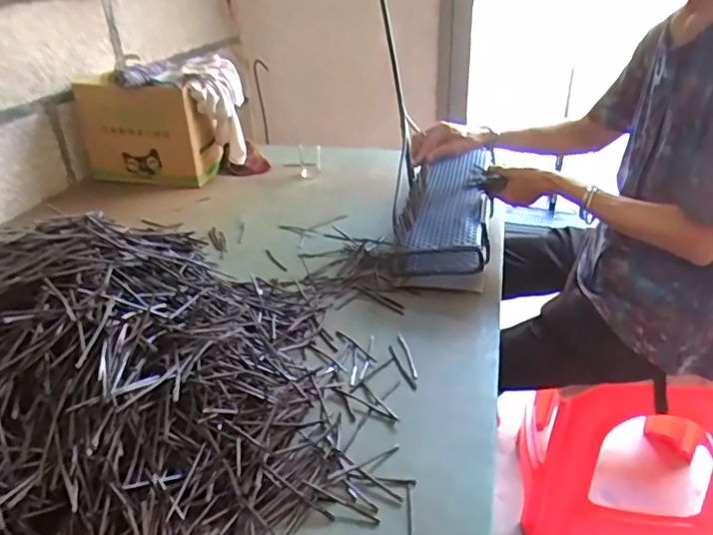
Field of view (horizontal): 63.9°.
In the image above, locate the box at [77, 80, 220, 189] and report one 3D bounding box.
[{"bbox_3d":[-0.513,-0.323,1.392,0.309,0.234,0.128,6,30,15],"label":"box"}]

